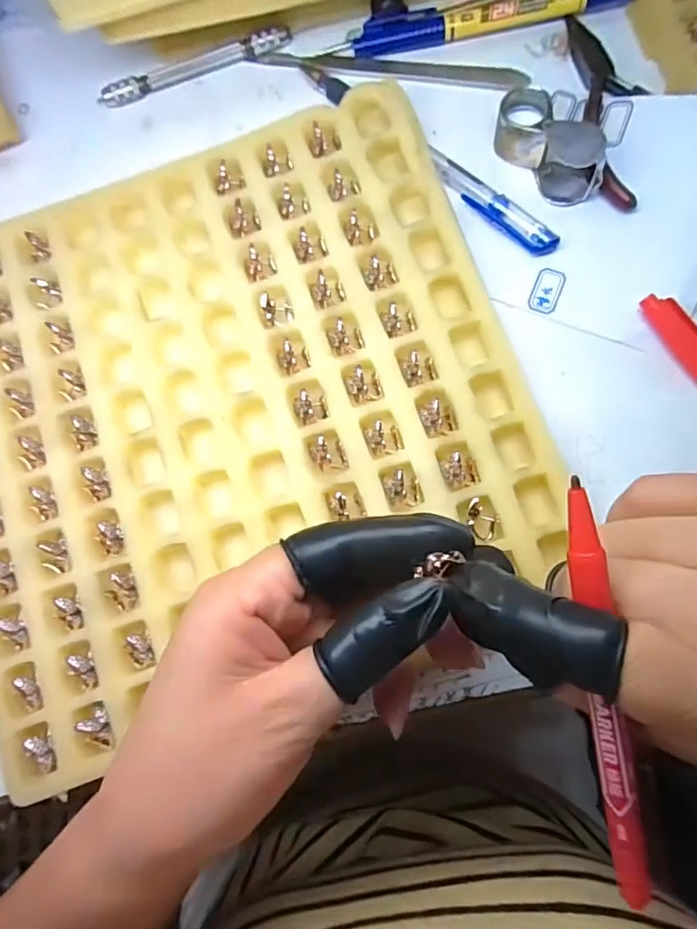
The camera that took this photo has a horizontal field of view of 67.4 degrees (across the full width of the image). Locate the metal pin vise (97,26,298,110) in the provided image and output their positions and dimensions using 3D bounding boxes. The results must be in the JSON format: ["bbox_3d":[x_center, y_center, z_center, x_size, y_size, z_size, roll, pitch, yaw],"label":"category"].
[{"bbox_3d":[-0.082,-0.212,0.279,0.106,0.011,0.008,-19,79,1],"label":"metal pin vise"}]

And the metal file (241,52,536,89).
[{"bbox_3d":[0.021,-0.209,0.277,0.144,0.006,0.014,8,77,4],"label":"metal file"}]

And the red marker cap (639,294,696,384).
[{"bbox_3d":[0.148,-0.056,0.233,0.015,0.009,0.046,-34,79,-3],"label":"red marker cap"}]

